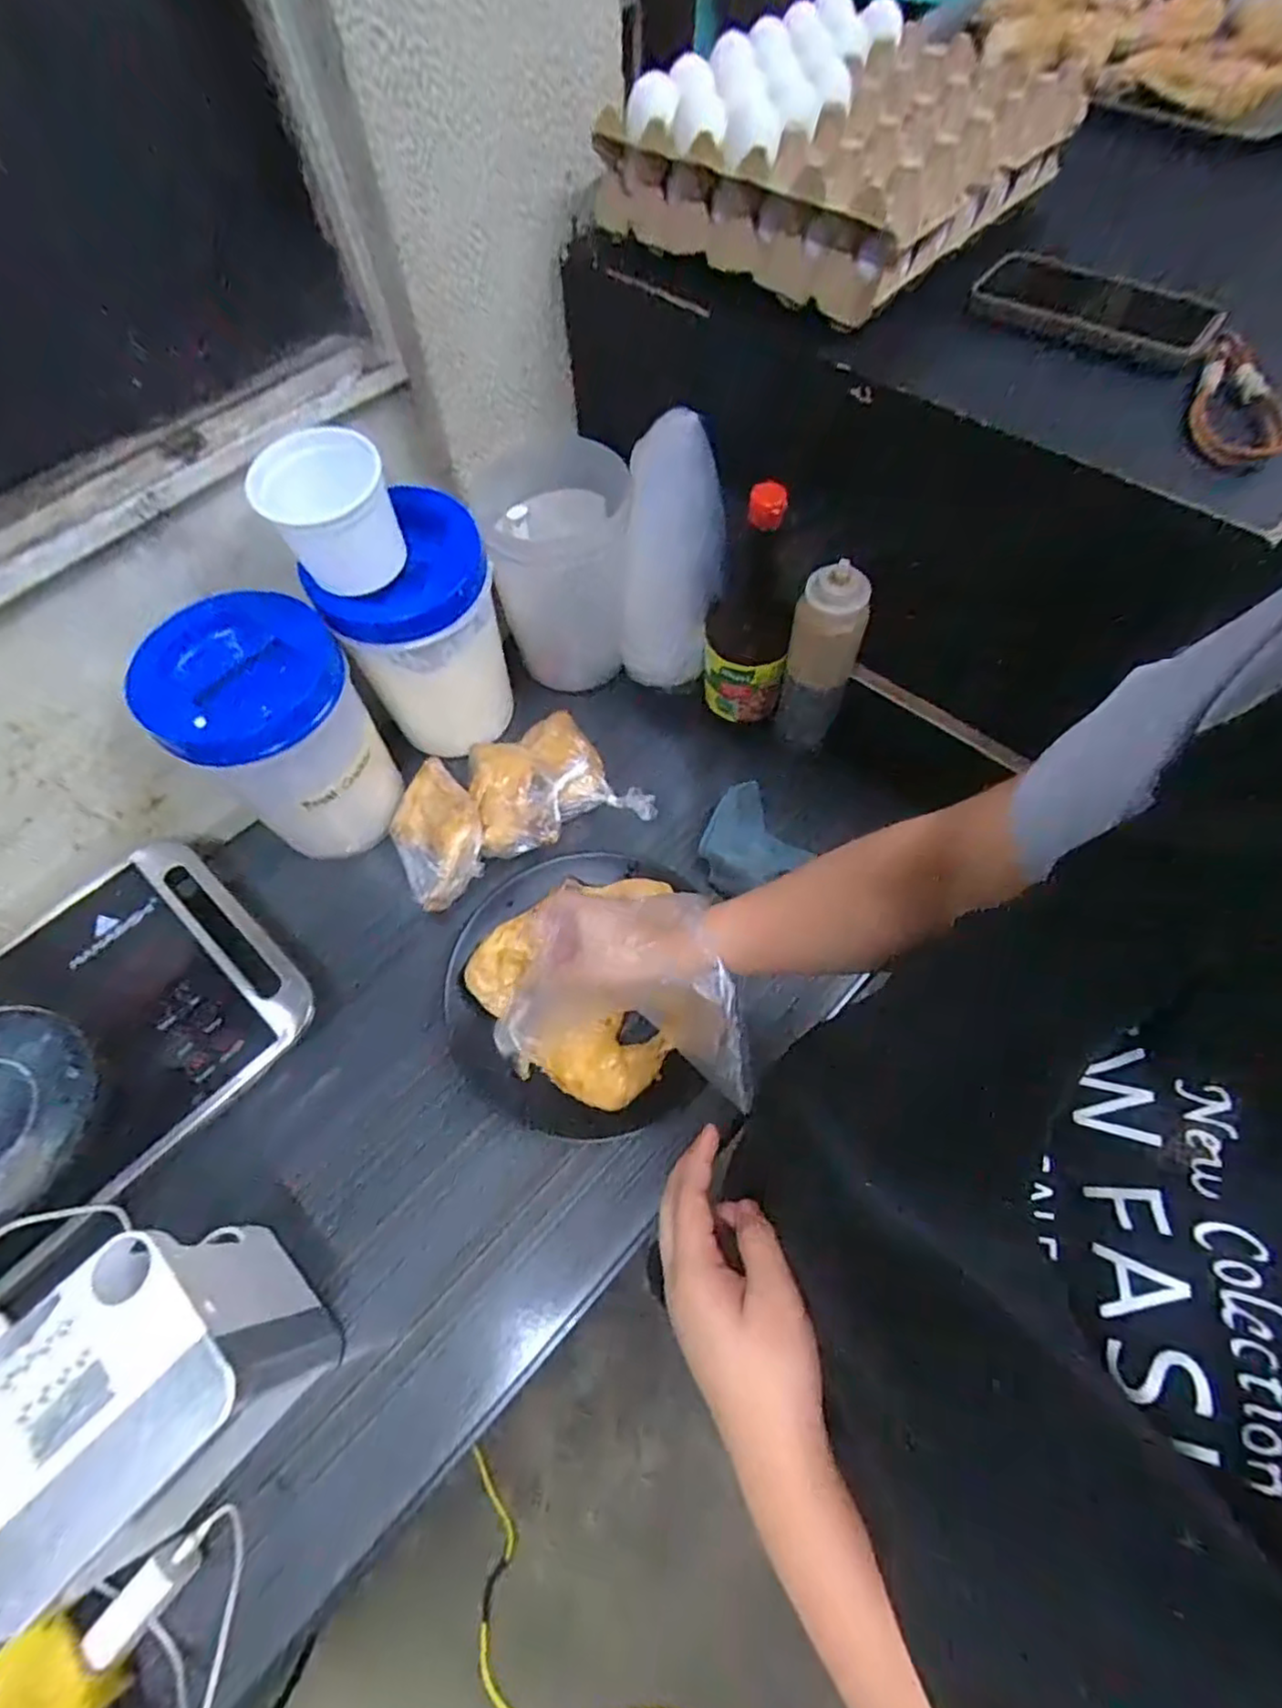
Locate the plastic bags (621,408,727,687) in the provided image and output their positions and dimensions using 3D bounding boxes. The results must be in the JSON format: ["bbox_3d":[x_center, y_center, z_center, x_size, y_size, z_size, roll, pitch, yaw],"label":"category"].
[{"bbox_3d":[0.033,-0.295,0.678,0.095,0.275,0.069,13,64,7],"label":"plastic bags"}]

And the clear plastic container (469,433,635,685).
[{"bbox_3d":[-0.094,-0.322,0.771,0.159,0.210,0.151,2,63,1],"label":"clear plastic container"}]

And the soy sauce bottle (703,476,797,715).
[{"bbox_3d":[0.110,-0.239,0.684,0.086,0.244,0.069,8,63,4],"label":"soy sauce bottle"}]

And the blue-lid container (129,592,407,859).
[{"bbox_3d":[-0.344,-0.114,0.658,0.152,0.209,0.159,0,63,0],"label":"blue-lid container"}]

